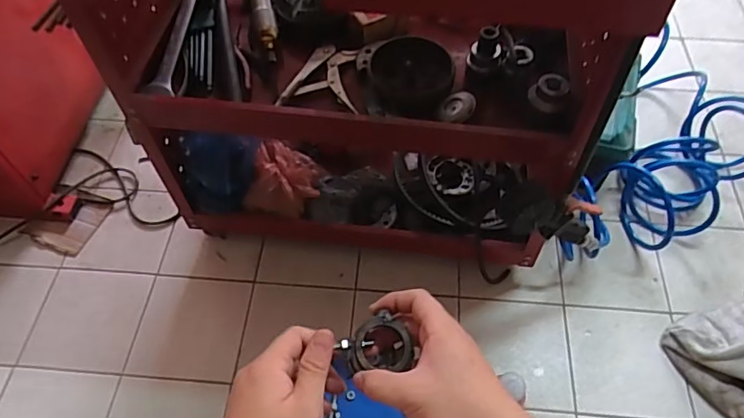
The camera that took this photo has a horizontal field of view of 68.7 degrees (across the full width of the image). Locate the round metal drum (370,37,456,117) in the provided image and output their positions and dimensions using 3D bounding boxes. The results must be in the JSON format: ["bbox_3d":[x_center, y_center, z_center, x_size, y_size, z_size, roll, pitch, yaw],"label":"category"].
[{"bbox_3d":[0.064,-0.201,0.847,0.124,0.055,0.135,-1,57,-1],"label":"round metal drum"}]

